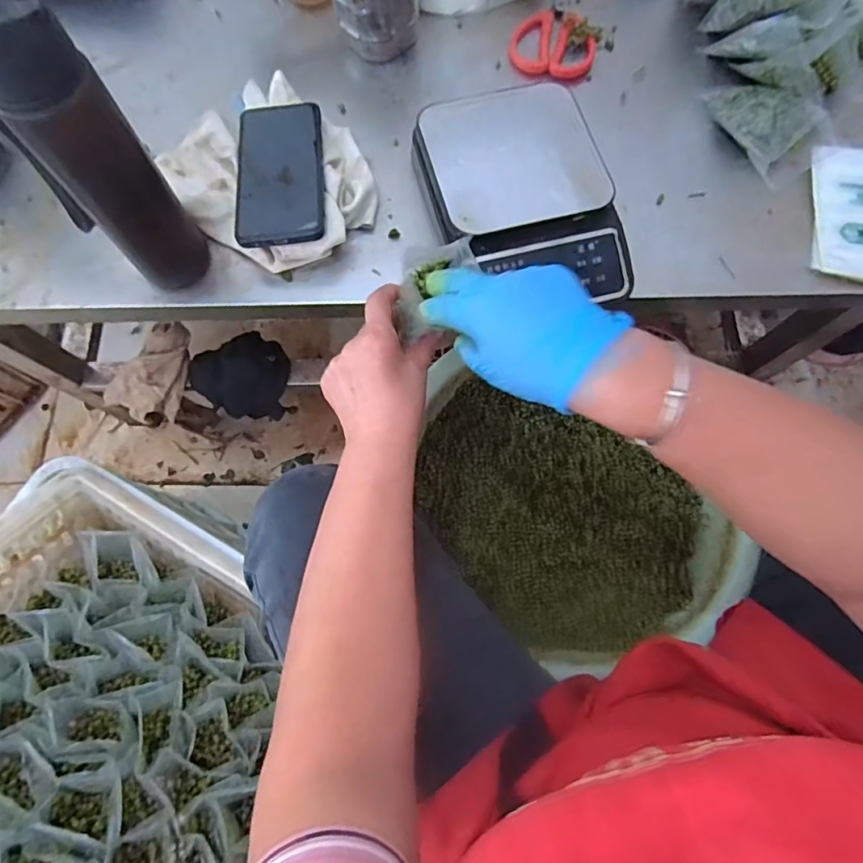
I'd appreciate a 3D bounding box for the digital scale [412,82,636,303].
[{"bbox_3d":[0.079,-0.203,0.459,0.152,0.058,0.202,-16,74,-5],"label":"digital scale"}]

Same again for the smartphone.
[{"bbox_3d":[-0.139,-0.242,0.475,0.076,0.010,0.170,-6,65,-3],"label":"smartphone"}]

